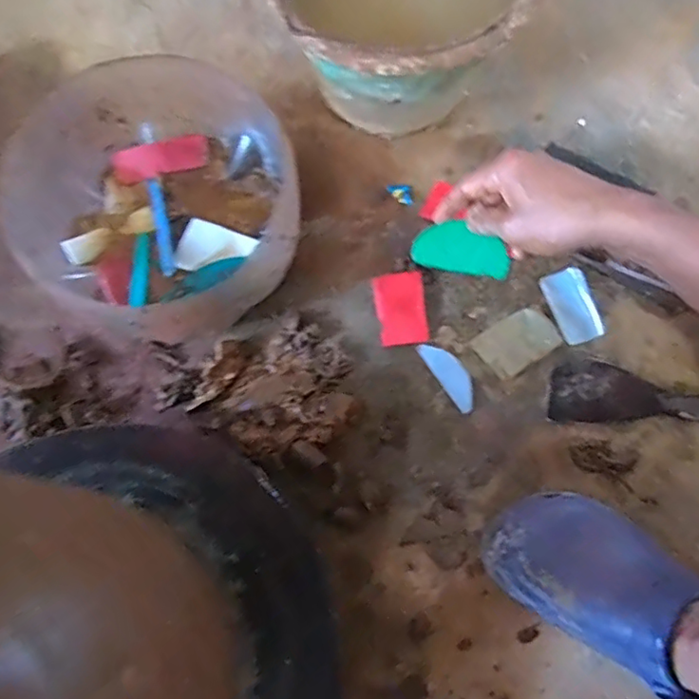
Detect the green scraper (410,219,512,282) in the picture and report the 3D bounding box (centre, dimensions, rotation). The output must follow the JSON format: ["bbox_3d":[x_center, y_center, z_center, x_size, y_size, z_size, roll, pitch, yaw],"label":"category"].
[{"bbox_3d":[0.099,-0.089,0.509,0.085,0.008,0.043,14,110,14],"label":"green scraper"}]

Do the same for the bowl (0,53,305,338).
[{"bbox_3d":[-0.173,-0.128,0.543,0.246,0.122,0.243,0,75,-1],"label":"bowl"}]

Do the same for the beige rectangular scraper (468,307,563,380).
[{"bbox_3d":[0.166,-0.008,0.571,0.075,0.012,0.052,-34,78,-9],"label":"beige rectangular scraper"}]

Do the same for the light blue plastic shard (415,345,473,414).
[{"bbox_3d":[0.099,0.024,0.566,0.028,0.004,0.077,-34,78,-9],"label":"light blue plastic shard"}]

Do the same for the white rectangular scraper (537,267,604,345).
[{"bbox_3d":[0.226,-0.044,0.582,0.040,0.016,0.075,-20,76,-6],"label":"white rectangular scraper"}]

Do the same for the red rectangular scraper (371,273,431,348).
[{"bbox_3d":[0.052,-0.042,0.575,0.047,0.009,0.072,-7,75,-3],"label":"red rectangular scraper"}]

